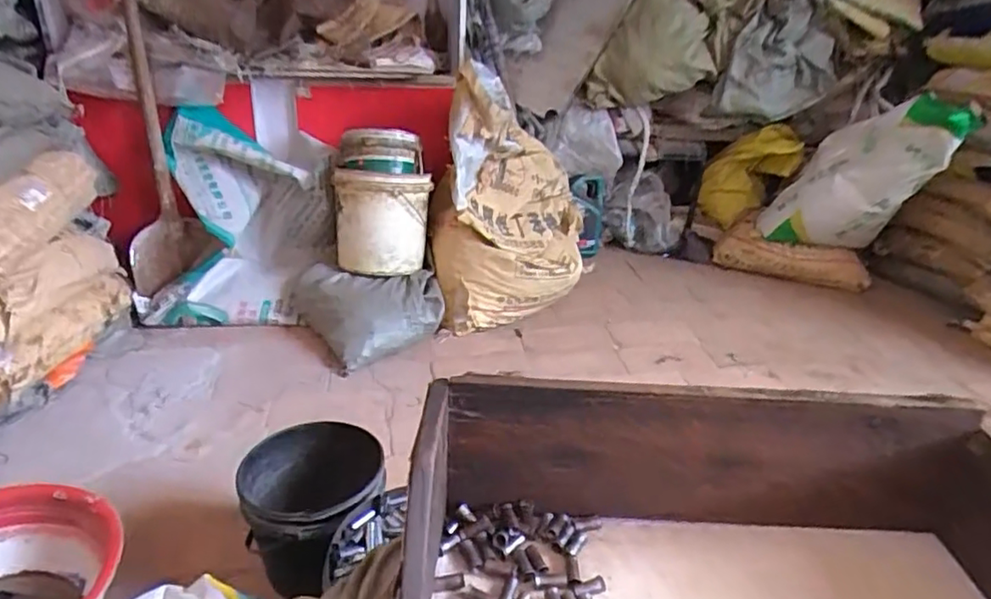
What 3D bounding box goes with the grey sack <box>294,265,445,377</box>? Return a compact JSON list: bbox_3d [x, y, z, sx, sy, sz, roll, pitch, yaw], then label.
[{"bbox_3d":[-0.305,0.020,1.533,0.337,0.166,0.274,-19,35,-38],"label":"grey sack"}]

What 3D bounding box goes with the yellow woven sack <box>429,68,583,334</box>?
[{"bbox_3d":[0.045,-0.268,1.683,0.400,0.571,0.571,7,27,6],"label":"yellow woven sack"}]

